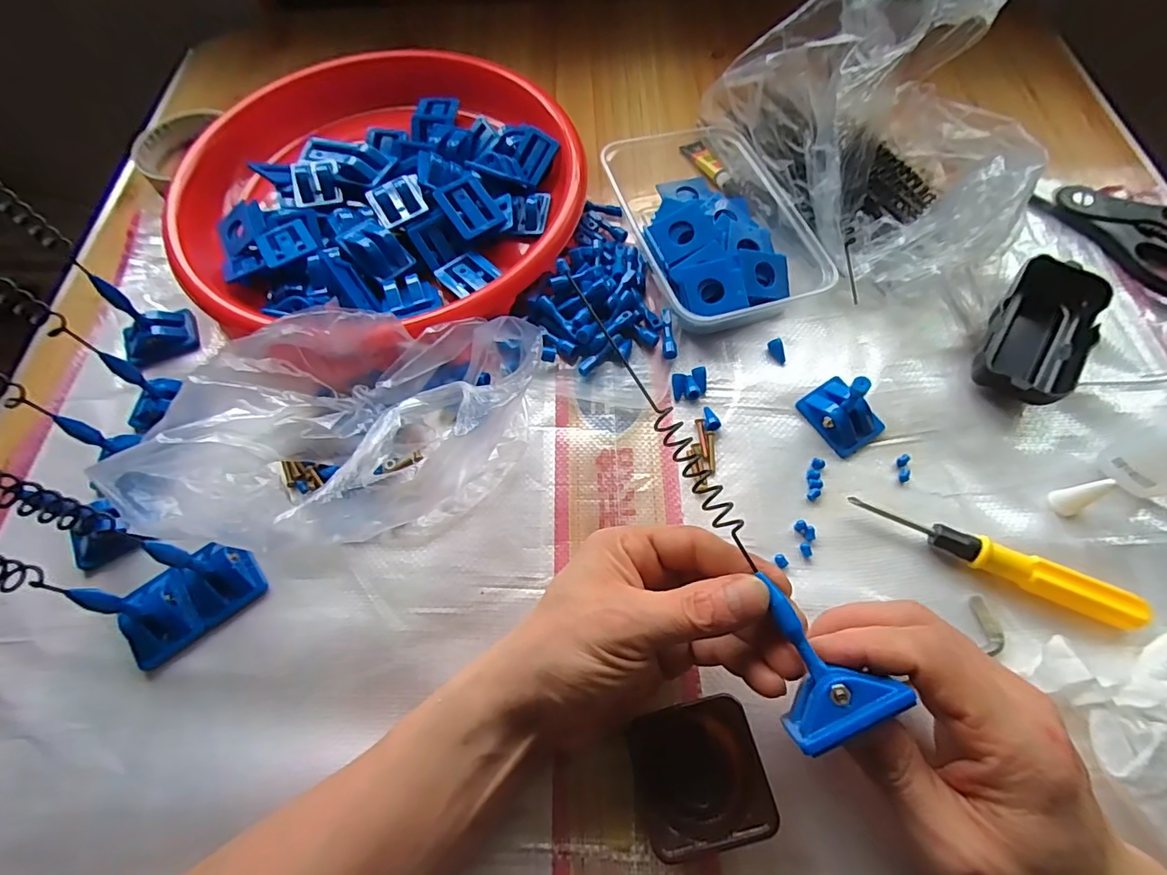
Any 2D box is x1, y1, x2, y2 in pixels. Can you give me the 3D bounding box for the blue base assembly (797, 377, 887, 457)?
[{"bbox_3d":[0.161,-0.018,0.320,0.038,0.023,0.044,-30,66,-13],"label":"blue base assembly"}]

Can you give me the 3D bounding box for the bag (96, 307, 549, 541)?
[{"bbox_3d":[-0.134,-0.005,0.296,0.194,0.076,0.148,10,64,7],"label":"bag"}]

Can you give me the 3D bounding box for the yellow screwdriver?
[{"bbox_3d":[0.216,0.064,0.282,0.140,0.018,0.016,22,66,12],"label":"yellow screwdriver"}]

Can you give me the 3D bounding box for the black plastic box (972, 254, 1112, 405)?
[{"bbox_3d":[0.289,-0.068,0.335,0.052,0.029,0.101,35,69,17],"label":"black plastic box"}]

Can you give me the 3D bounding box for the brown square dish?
[{"bbox_3d":[0.051,0.151,0.238,0.054,0.028,0.054,-13,64,-5],"label":"brown square dish"}]

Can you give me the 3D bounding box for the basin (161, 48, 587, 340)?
[{"bbox_3d":[-0.145,-0.185,0.393,0.278,0.051,0.281,-1,63,1],"label":"basin"}]

